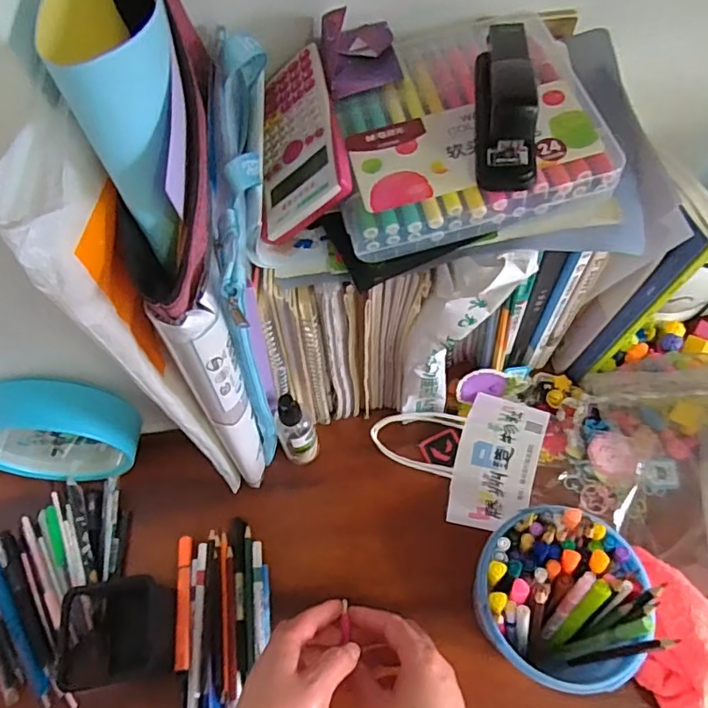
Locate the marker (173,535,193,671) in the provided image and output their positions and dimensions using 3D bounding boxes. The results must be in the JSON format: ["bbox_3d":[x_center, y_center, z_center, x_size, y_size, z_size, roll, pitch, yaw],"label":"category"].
[{"bbox_3d":[-0.166,0.241,0.535,0.014,0.016,0.121,-8,62,-1],"label":"marker"}]

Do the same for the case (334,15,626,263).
[{"bbox_3d":[0.075,-0.174,0.410,0.187,0.042,0.190,-11,62,-2],"label":"case"}]

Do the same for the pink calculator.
[{"bbox_3d":[-0.043,-0.161,0.417,0.078,0.019,0.146,-27,61,32],"label":"pink calculator"}]

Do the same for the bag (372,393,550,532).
[{"bbox_3d":[0.107,0.103,0.584,0.171,0.036,0.137,11,71,25],"label":"bag"}]

